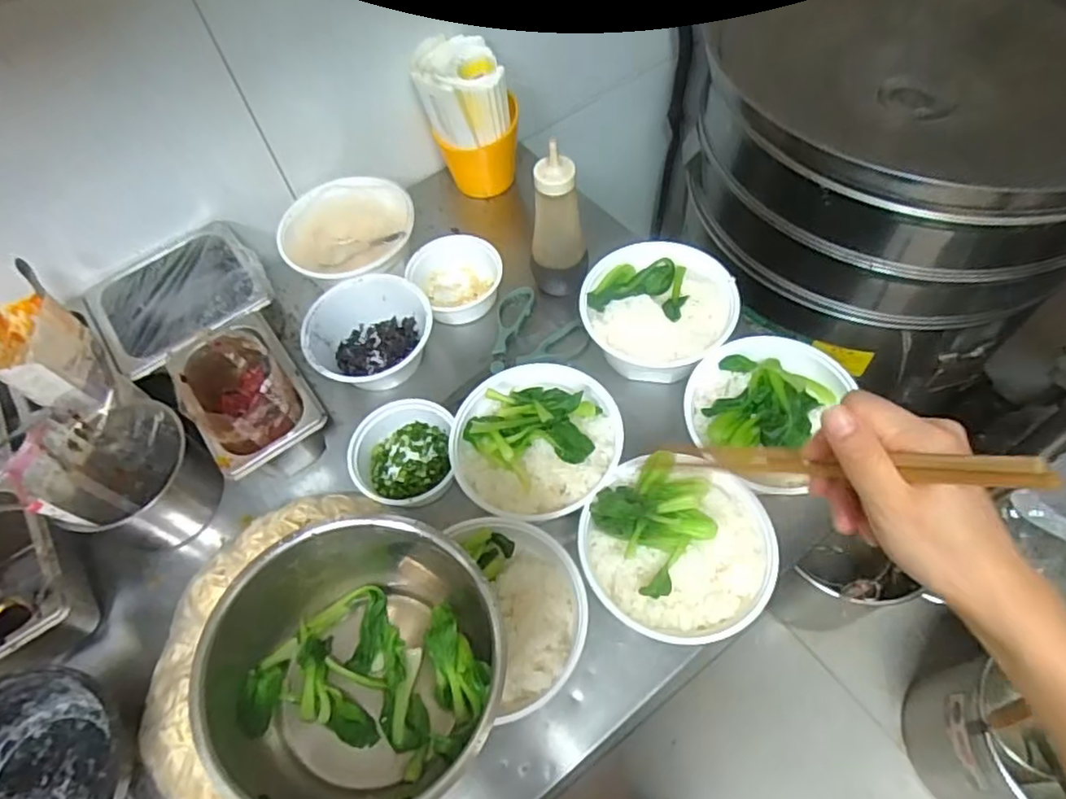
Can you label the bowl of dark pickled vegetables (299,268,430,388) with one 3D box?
[{"bbox_3d":[-0.190,-0.072,0.759,0.142,0.077,0.133,-22,62,-11],"label":"bowl of dark pickled vegetables"}]

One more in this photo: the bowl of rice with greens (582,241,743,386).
[{"bbox_3d":[0.134,-0.092,0.715,0.165,0.073,0.161,21,63,13],"label":"bowl of rice with greens"}]

